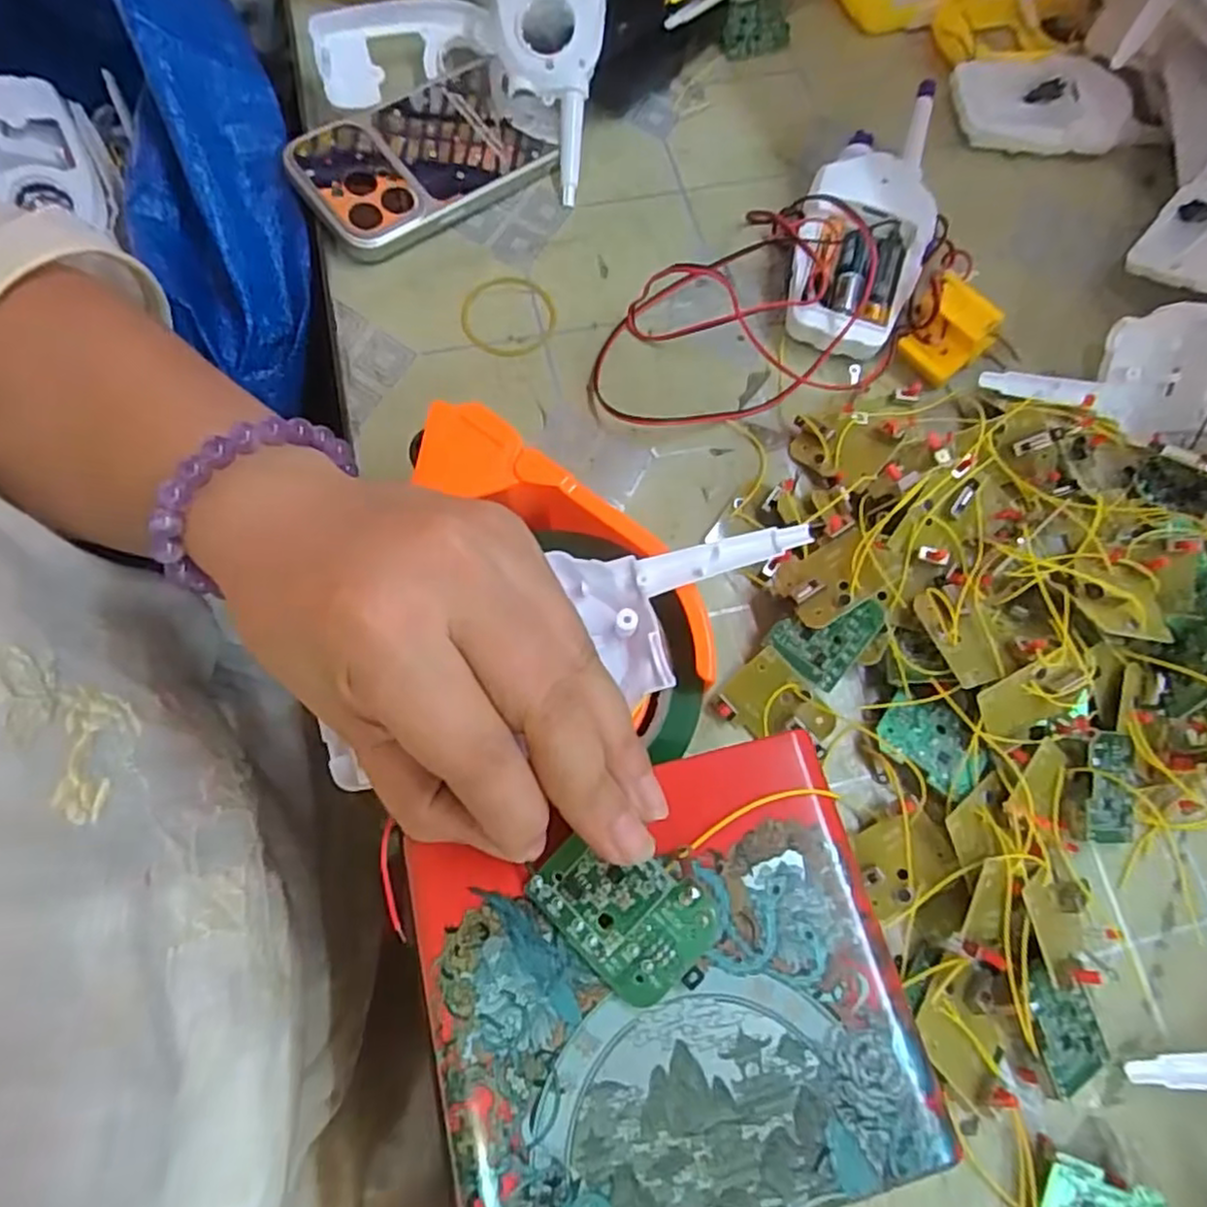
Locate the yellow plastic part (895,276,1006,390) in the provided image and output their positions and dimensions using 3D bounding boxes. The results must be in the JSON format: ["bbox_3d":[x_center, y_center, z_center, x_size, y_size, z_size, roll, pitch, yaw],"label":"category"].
[{"bbox_3d":[0.164,-0.127,0.338,0.032,0.046,0.020,36,73,11],"label":"yellow plastic part"}]

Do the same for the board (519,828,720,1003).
[{"bbox_3d":[0.005,0.076,0.175,0.042,0.004,0.032,43,94,13],"label":"board"}]

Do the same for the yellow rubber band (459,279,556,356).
[{"bbox_3d":[-0.048,-0.148,0.360,0.047,0.004,0.050,1,70,-2],"label":"yellow rubber band"}]

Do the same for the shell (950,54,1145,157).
[{"bbox_3d":[0.257,-0.292,0.412,0.103,0.025,0.058,3,70,-1],"label":"shell"}]

